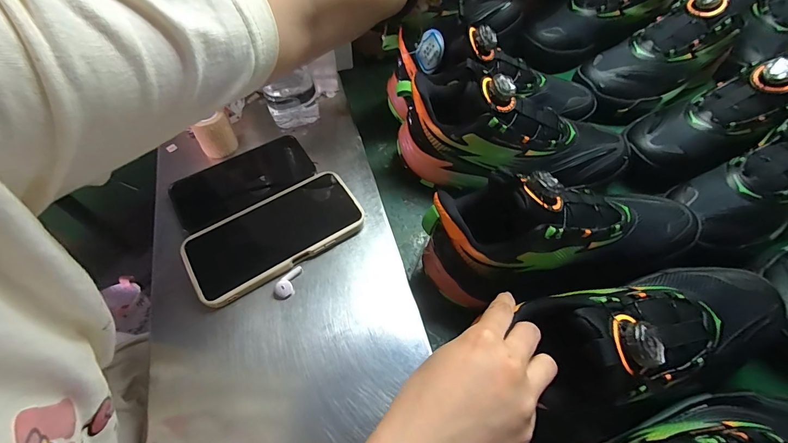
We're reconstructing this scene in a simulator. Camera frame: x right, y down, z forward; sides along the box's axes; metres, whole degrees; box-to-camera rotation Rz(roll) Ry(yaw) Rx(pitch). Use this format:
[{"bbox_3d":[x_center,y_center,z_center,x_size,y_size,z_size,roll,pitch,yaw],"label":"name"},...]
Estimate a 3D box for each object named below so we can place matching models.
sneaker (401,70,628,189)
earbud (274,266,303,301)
[{"bbox_3d":[0.136,-0.098,0.418,0.262,0.123,0.093,7,60,3],"label":"sneaker"},{"bbox_3d":[-0.098,0.057,0.346,0.015,0.013,0.035,19,46,10],"label":"earbud"}]

